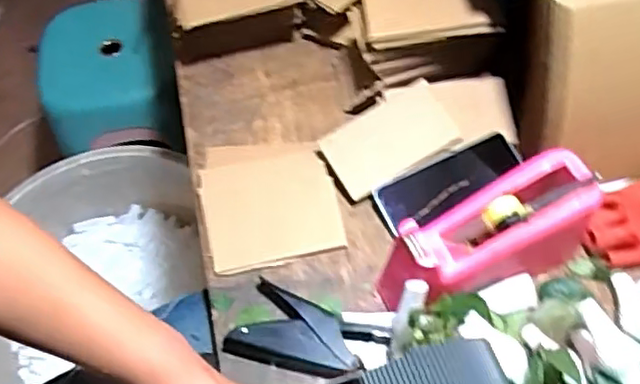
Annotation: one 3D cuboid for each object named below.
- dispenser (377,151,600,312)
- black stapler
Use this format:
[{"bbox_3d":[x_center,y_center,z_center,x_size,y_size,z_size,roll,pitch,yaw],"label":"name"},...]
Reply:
[{"bbox_3d":[0.154,0.044,0.591,0.198,0.103,0.075,-19,60,-8],"label":"dispenser"},{"bbox_3d":[-0.022,0.139,0.597,0.120,0.025,0.072,22,63,16],"label":"black stapler"}]

